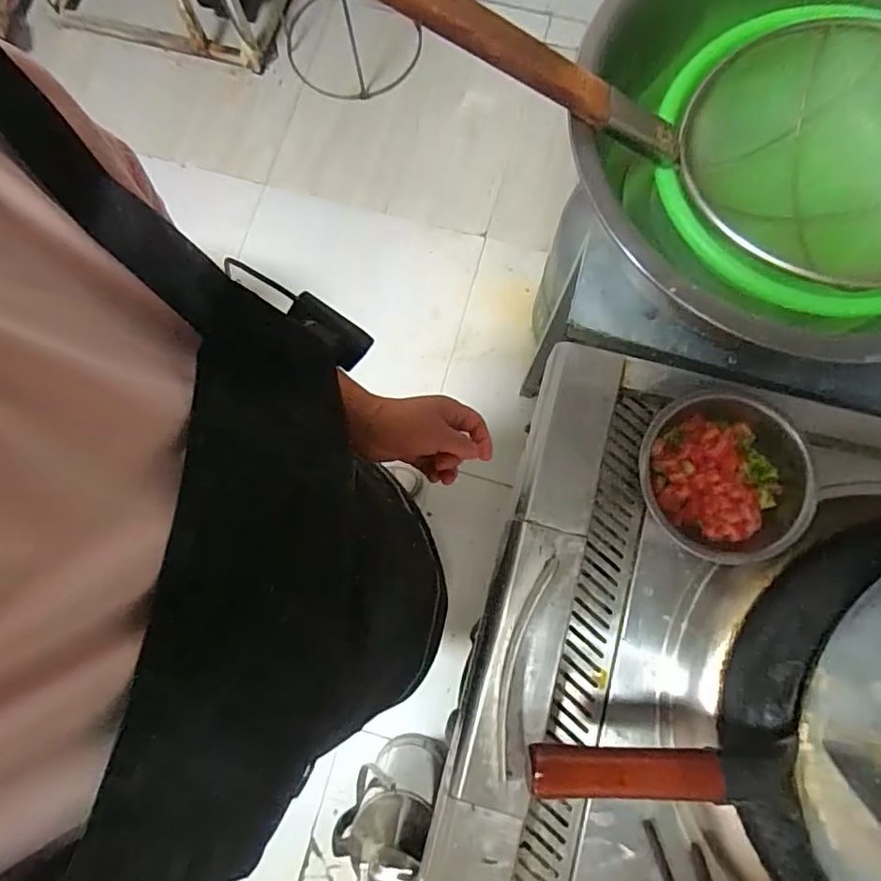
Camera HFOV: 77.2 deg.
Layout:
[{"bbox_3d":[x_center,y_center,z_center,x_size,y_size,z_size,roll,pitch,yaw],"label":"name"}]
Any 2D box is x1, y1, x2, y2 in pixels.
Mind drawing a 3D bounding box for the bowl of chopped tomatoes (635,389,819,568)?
[{"bbox_3d":[0.287,0.030,0.535,0.167,0.070,0.152,0,79,1],"label":"bowl of chopped tomatoes"}]

